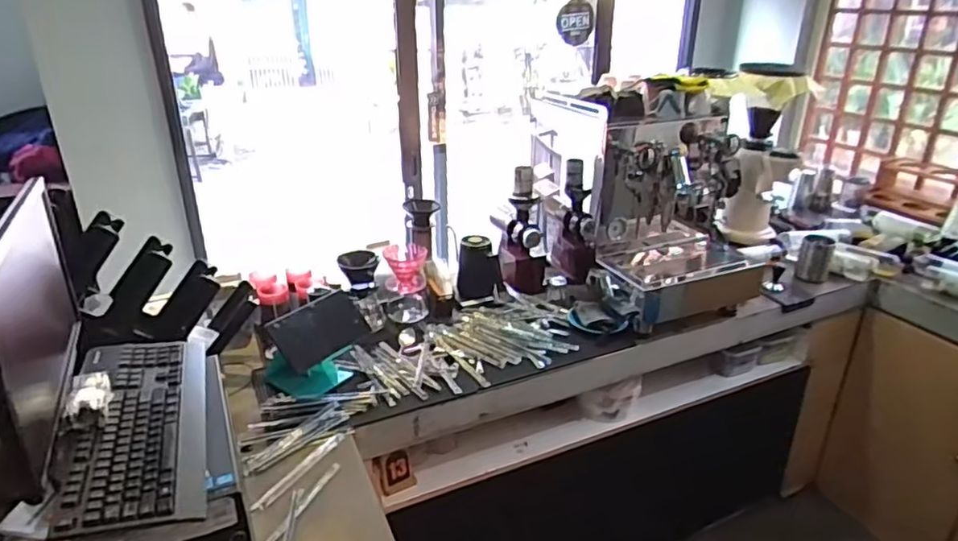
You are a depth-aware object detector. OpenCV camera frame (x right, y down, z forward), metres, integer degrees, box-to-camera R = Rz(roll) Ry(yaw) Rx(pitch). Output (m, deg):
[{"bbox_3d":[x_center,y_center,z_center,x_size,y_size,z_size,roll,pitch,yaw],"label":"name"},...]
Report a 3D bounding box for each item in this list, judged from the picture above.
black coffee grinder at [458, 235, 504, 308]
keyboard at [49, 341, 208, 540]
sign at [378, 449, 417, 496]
[{"bbox_3d":[0.004,0.005,1.744,0.127,0.181,0.117,0,24,1],"label":"black coffee grinder"},{"bbox_3d":[-0.515,0.225,0.918,0.181,0.036,0.456,-10,26,-20],"label":"keyboard"},{"bbox_3d":[-0.200,0.480,1.451,0.081,0.099,0.043,-12,27,-25],"label":"sign"}]

